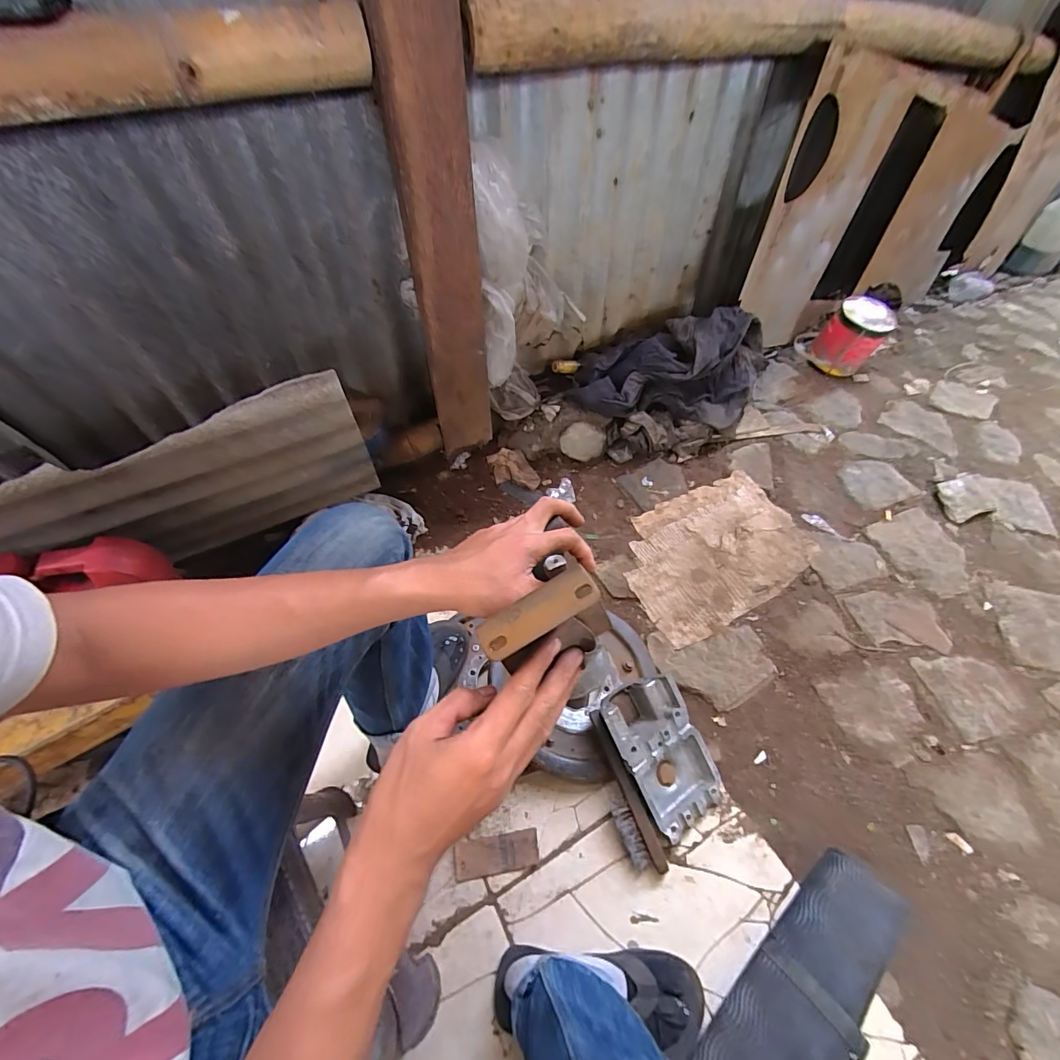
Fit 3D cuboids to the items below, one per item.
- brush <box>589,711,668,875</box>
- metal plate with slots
[{"bbox_3d":[0.145,0.411,0.713,0.049,0.032,0.236,-17,73,-10],"label":"brush"},{"bbox_3d":[0.005,0.054,0.288,0.079,0.006,0.026,-31,57,0],"label":"metal plate with slots"}]

